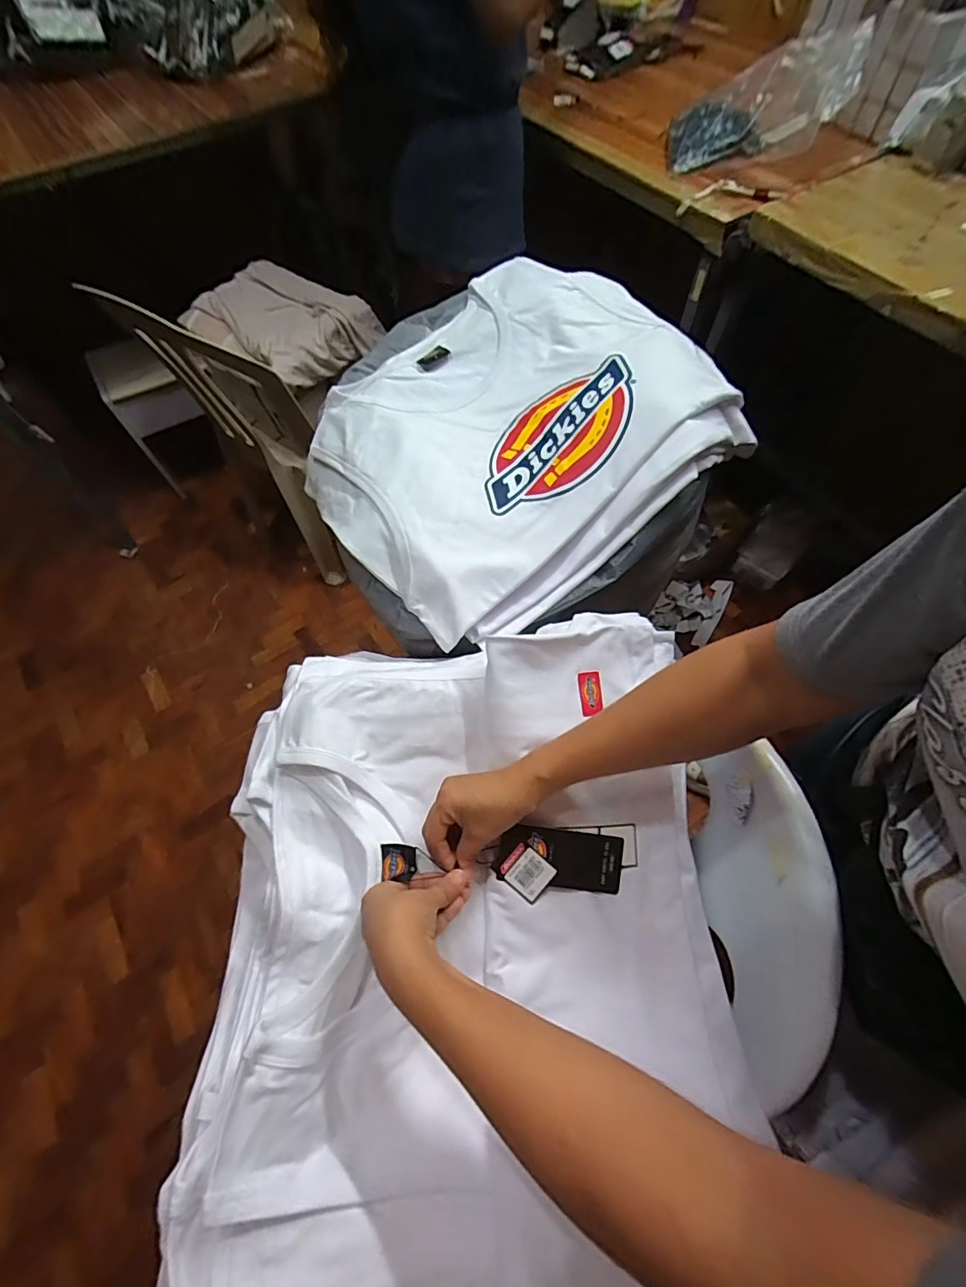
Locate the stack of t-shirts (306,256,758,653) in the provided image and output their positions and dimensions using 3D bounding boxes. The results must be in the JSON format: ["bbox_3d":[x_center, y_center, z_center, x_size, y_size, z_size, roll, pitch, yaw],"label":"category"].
[{"bbox_3d":[0.042,-0.283,0.600,0.514,0.095,0.433,-35,67,-15],"label":"stack of t-shirts"}]

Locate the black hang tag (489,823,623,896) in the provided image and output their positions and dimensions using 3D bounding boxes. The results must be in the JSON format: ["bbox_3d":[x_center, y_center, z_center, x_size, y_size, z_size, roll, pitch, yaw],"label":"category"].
[{"bbox_3d":[0.068,0.189,0.429,0.110,0.004,0.048,8,83,-1],"label":"black hang tag"}]

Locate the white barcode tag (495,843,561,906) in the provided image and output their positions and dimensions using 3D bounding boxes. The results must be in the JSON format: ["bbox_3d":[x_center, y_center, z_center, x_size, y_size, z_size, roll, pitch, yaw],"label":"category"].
[{"bbox_3d":[0.039,0.200,0.425,0.043,0.004,0.038,37,84,2],"label":"white barcode tag"}]

